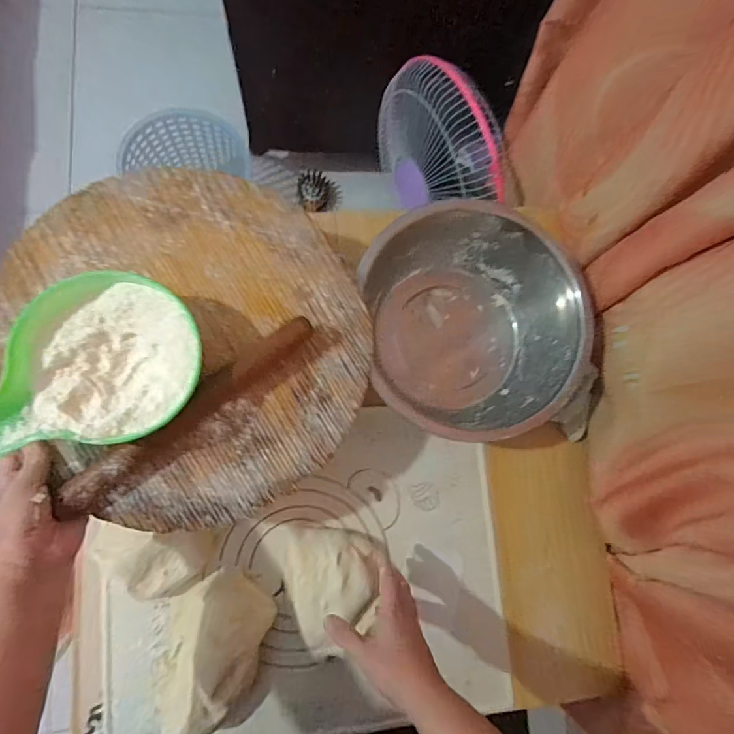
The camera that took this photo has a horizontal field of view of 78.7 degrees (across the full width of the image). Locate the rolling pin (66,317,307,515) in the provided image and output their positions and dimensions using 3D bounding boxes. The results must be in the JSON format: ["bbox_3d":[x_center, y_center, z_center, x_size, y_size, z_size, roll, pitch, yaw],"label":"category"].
[{"bbox_3d":[-0.164,0.037,0.432,0.263,0.039,0.029,-39,88,-9],"label":"rolling pin"}]

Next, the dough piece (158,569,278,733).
[{"bbox_3d":[-0.180,0.327,0.527,0.111,0.076,0.165,19,81,-3],"label":"dough piece"}]

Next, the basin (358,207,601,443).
[{"bbox_3d":[0.131,-0.052,0.586,0.267,0.115,0.276,2,83,-6],"label":"basin"}]

